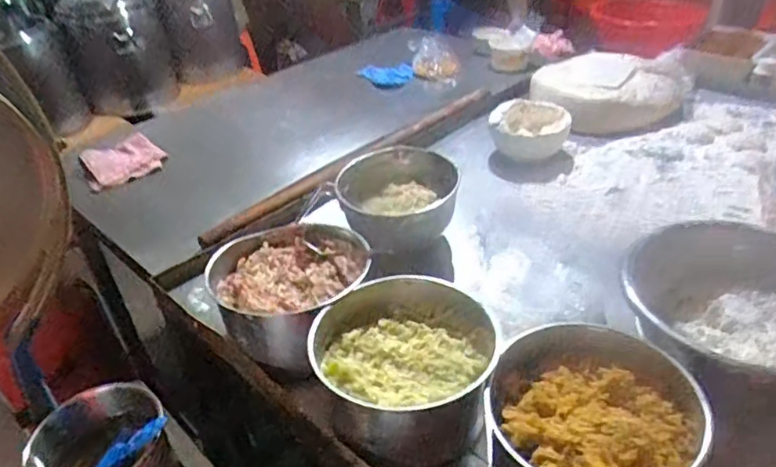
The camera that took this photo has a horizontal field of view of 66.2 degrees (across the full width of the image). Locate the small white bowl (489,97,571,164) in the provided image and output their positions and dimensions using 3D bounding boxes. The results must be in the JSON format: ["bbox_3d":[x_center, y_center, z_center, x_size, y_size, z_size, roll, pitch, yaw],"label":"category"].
[{"bbox_3d":[0.296,-0.219,1.244,0.163,0.081,0.126,5,36,13],"label":"small white bowl"}]

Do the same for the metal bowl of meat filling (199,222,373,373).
[{"bbox_3d":[-0.126,0.072,0.820,0.201,0.085,0.200,-22,39,-24],"label":"metal bowl of meat filling"}]

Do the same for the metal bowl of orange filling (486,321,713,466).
[{"bbox_3d":[0.211,0.209,0.627,0.203,0.101,0.216,-3,35,2],"label":"metal bowl of orange filling"}]

